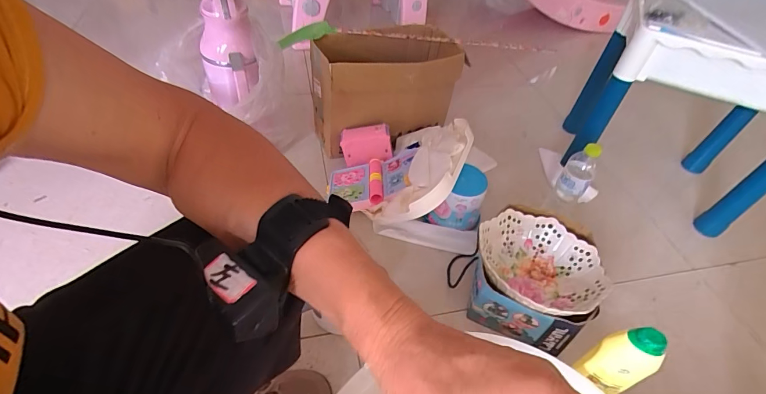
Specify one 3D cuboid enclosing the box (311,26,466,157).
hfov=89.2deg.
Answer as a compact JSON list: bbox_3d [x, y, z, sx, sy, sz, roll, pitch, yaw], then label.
[{"bbox_3d":[0.001,-0.297,1.040,0.364,0.240,0.258,-13,49,-19],"label":"box"}]

